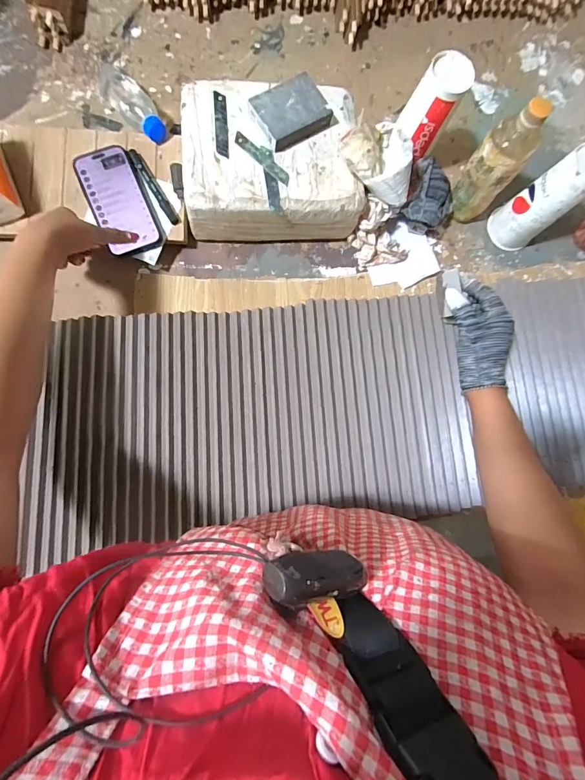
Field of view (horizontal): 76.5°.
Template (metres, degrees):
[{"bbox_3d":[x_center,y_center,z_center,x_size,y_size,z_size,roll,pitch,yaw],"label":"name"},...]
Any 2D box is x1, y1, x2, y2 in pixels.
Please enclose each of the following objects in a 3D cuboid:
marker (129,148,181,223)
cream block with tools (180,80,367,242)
[{"bbox_3d":[-0.208,-0.303,0.556,0.017,0.017,0.128,-32,91,-4],"label":"marker"},{"bbox_3d":[-0.028,-0.342,0.571,0.256,0.103,0.207,-1,89,-4],"label":"cream block with tools"}]

